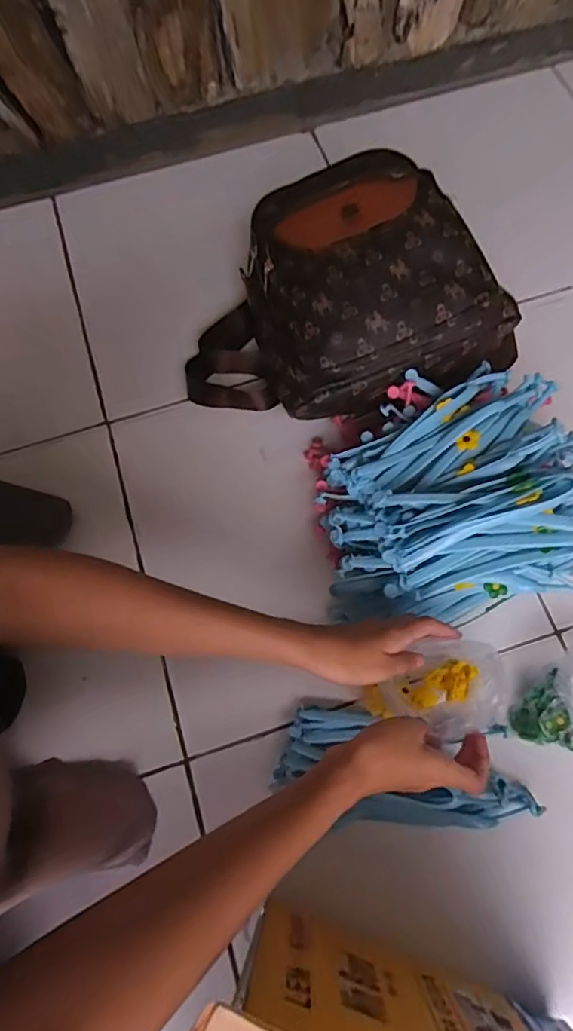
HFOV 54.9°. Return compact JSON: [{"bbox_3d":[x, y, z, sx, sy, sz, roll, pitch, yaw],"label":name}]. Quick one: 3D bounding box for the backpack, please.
[{"bbox_3d":[0.051,-0.252,0.637,0.354,0.167,0.272,-9,70,-2],"label":"backpack"}]

